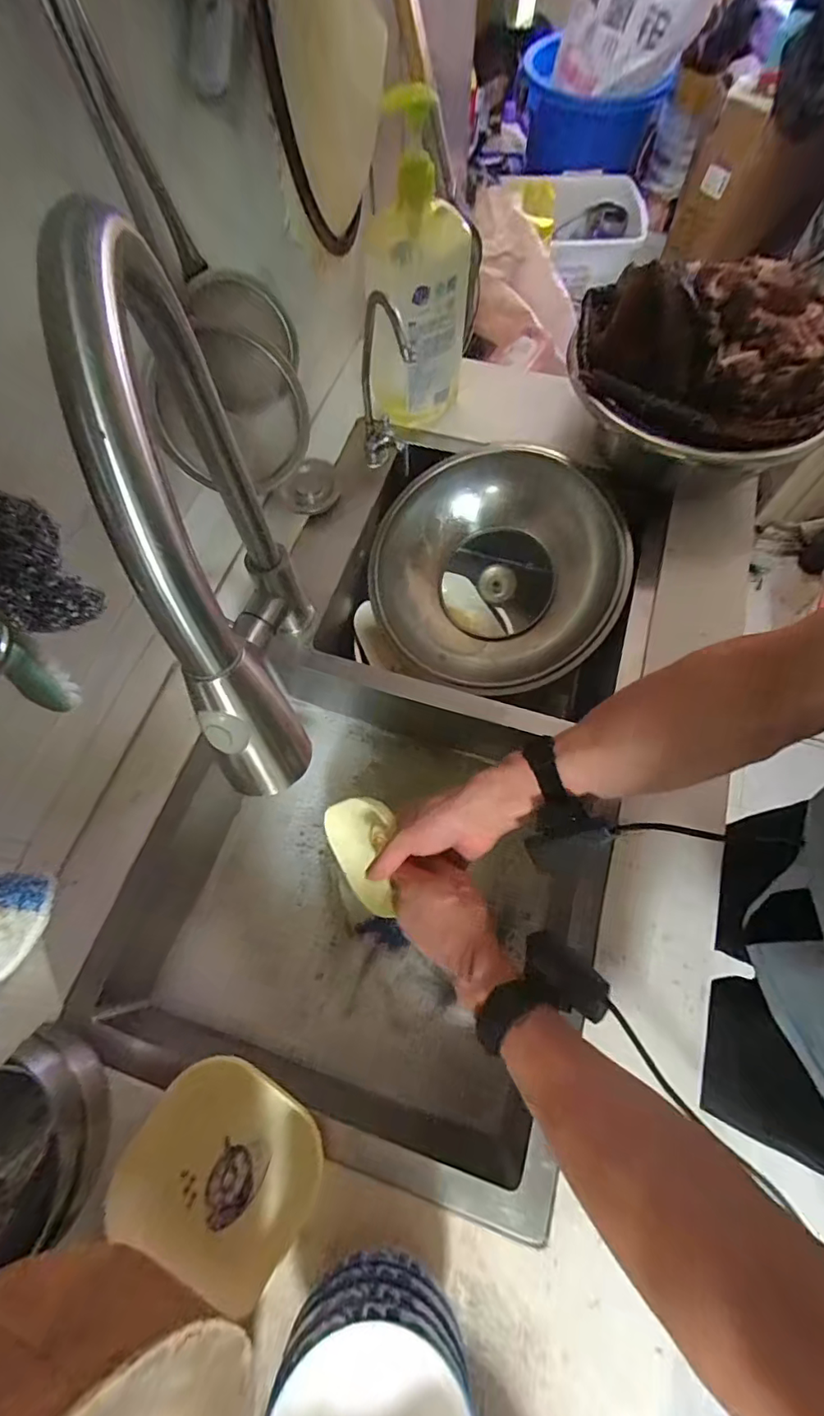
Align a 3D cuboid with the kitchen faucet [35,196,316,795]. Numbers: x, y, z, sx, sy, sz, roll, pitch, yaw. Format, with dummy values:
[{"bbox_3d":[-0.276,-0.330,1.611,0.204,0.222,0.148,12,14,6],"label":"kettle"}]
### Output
[{"bbox_3d":[-0.112,-0.077,0.345,0.051,0.351,0.261,-18,69,-6],"label":"kitchen faucet"}]

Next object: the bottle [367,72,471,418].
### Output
[{"bbox_3d":[0.006,-0.476,0.585,0.109,0.304,0.073,3,68,2],"label":"bottle"}]

